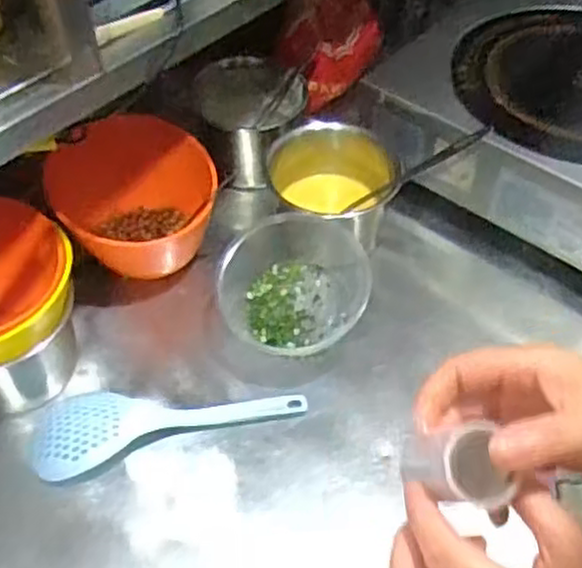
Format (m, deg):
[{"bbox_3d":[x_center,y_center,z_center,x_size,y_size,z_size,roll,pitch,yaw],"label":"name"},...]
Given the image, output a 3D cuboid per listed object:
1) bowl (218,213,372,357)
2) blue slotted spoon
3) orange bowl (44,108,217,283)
[{"bbox_3d":[0.002,-0.004,0.739,0.128,0.064,0.139,-1,51,1],"label":"bowl"},{"bbox_3d":[-0.104,0.122,0.664,0.232,0.026,0.065,-5,50,-18],"label":"blue slotted spoon"},{"bbox_3d":[-0.152,-0.083,0.779,0.171,0.100,0.130,-23,54,-17],"label":"orange bowl"}]

